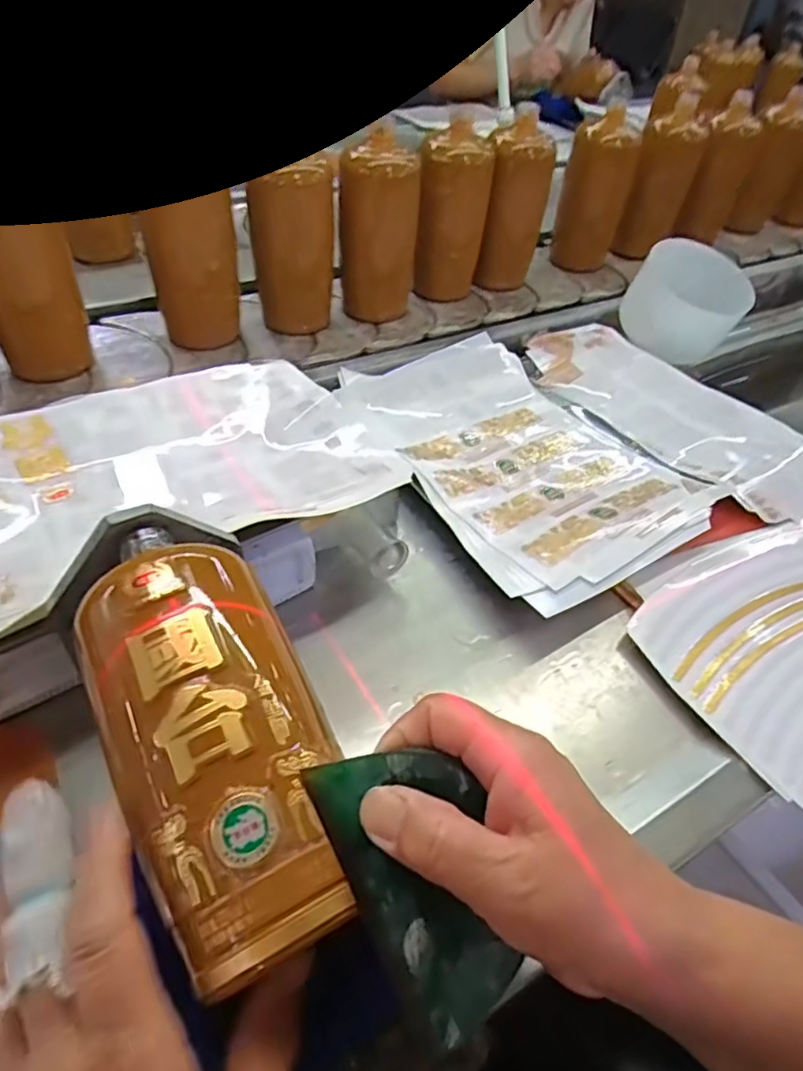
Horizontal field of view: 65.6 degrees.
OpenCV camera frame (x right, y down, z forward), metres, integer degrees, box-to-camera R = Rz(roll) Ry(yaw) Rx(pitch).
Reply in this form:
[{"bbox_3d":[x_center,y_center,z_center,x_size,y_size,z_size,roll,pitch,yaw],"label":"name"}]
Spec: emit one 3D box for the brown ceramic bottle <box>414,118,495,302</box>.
[{"bbox_3d":[0.059,-0.366,0.720,0.079,0.163,0.070,8,45,2],"label":"brown ceramic bottle"}]

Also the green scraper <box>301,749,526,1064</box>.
[{"bbox_3d":[0.010,0.117,0.217,0.052,0.004,0.094,-24,73,-14],"label":"green scraper"}]

